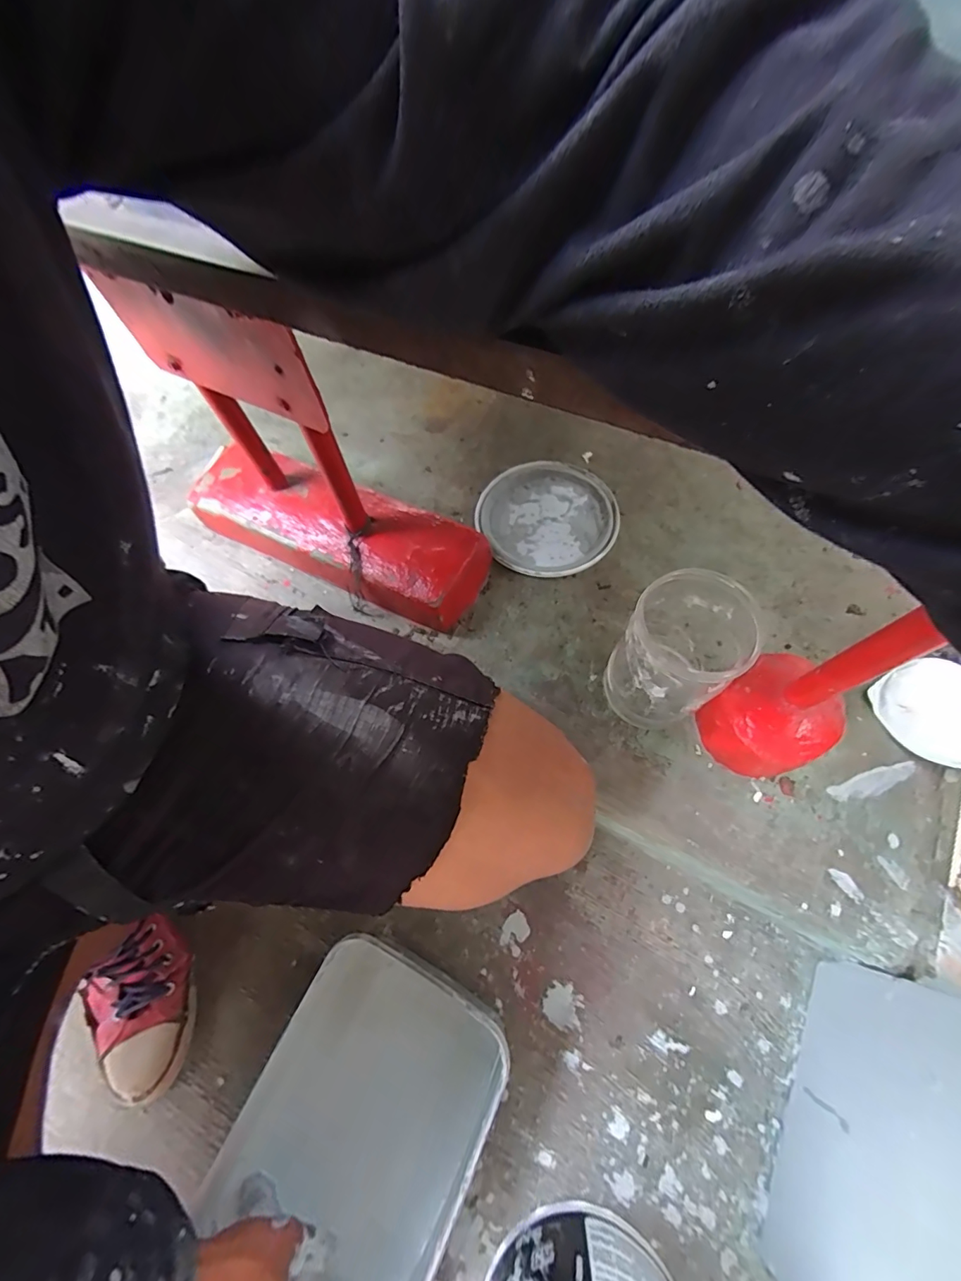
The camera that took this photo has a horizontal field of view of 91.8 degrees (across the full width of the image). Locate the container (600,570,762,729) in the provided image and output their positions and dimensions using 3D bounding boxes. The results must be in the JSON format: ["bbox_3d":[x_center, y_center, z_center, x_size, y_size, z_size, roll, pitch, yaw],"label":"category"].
[{"bbox_3d":[0.179,0.016,0.440,0.095,0.154,0.105,29,70,16],"label":"container"}]

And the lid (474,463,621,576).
[{"bbox_3d":[0.089,-0.161,0.611,0.176,0.015,0.174,-1,65,3],"label":"lid"}]

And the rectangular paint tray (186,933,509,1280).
[{"bbox_3d":[-0.109,0.430,0.414,0.195,0.092,0.262,24,68,14],"label":"rectangular paint tray"}]

